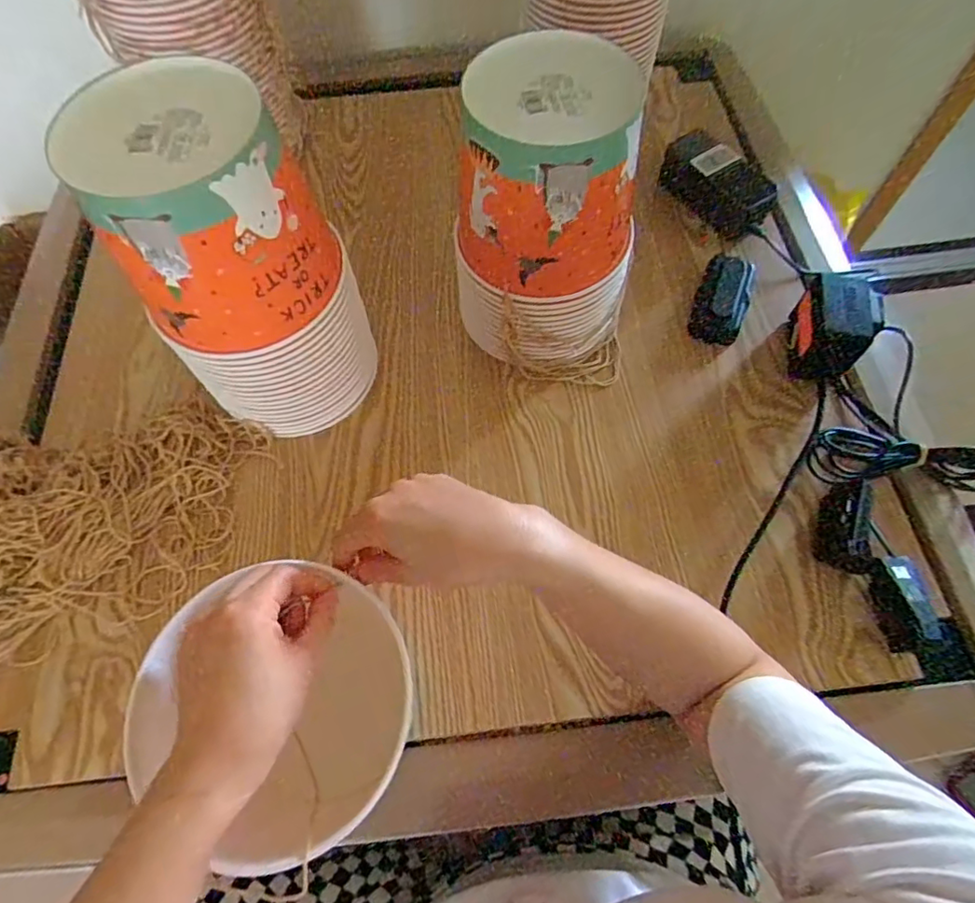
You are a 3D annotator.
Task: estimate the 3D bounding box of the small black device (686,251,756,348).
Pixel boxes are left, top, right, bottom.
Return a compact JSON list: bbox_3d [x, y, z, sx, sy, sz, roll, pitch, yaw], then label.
[{"bbox_3d":[0.254,-0.170,0.609,0.050,0.023,0.121,18,66,10],"label":"small black device"}]

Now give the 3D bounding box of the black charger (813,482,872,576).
[{"bbox_3d":[0.298,0.062,0.474,0.039,0.022,0.076,14,66,8],"label":"black charger"}]

